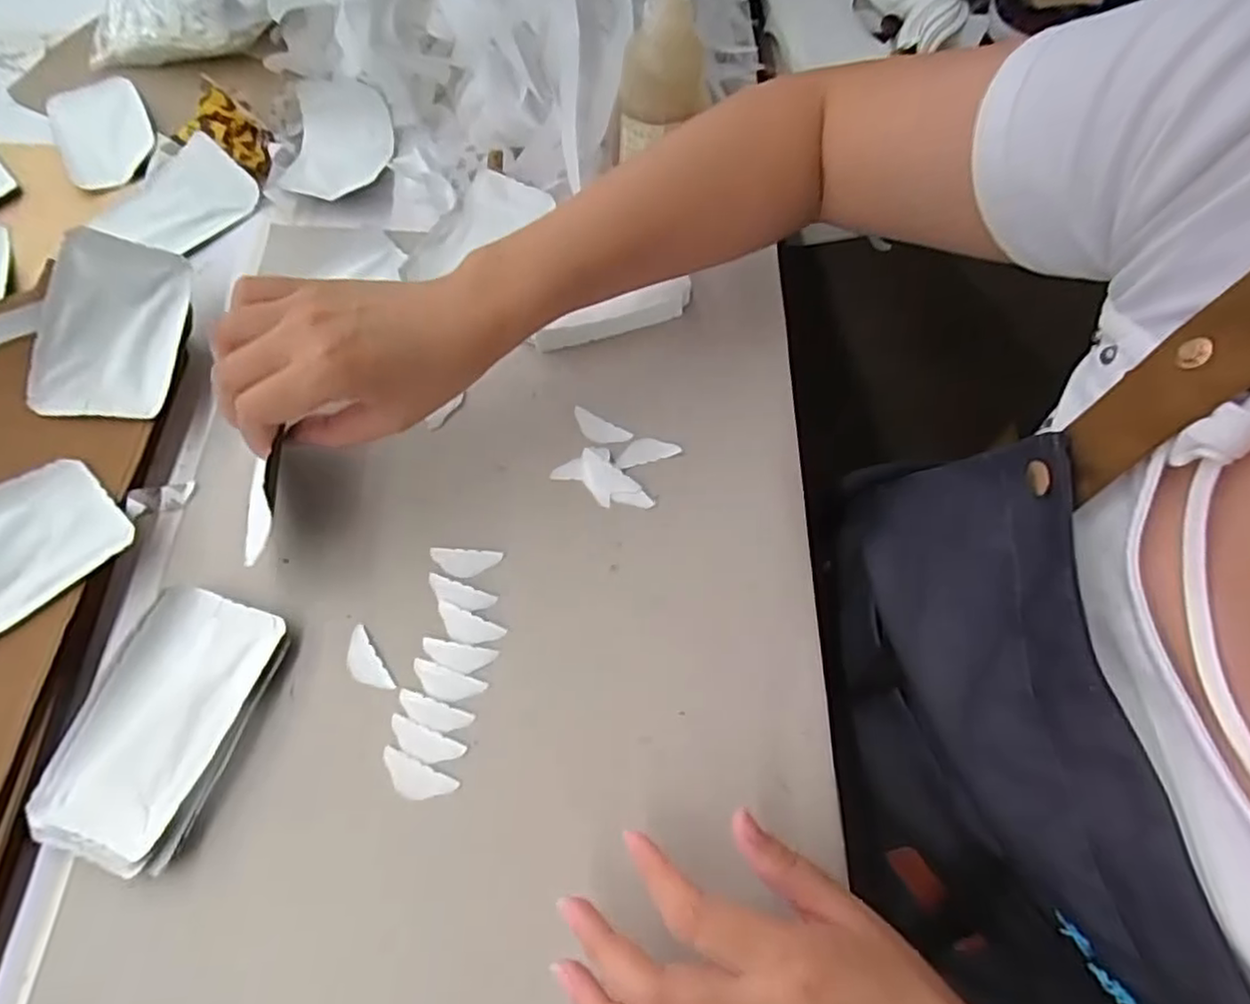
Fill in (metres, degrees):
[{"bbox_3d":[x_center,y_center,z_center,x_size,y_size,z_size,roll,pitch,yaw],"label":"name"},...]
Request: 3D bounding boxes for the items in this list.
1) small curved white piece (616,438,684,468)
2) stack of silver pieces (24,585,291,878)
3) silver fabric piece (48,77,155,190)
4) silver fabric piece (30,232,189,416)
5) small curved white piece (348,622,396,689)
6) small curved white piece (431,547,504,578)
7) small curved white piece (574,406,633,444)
[{"bbox_3d":[0.013,-0.033,0.416,0.040,0.004,0.017,-13,65,-7],"label":"small curved white piece"},{"bbox_3d":[-0.229,0.108,0.337,0.075,0.012,0.125,16,65,7],"label":"stack of silver pieces"},{"bbox_3d":[-0.403,-0.286,0.521,0.067,0.010,0.114,-28,68,-14],"label":"silver fabric piece"},{"bbox_3d":[-0.309,-0.107,0.408,0.067,0.009,0.117,7,70,-31],"label":"silver fabric piece"},{"bbox_3d":[-0.139,0.085,0.358,0.015,0.004,0.039,-31,69,-15],"label":"small curved white piece"},{"bbox_3d":[-0.091,0.034,0.383,0.040,0.004,0.016,4,64,1],"label":"small curved white piece"},{"bbox_3d":[-0.016,-0.046,0.423,0.039,0.004,0.016,26,66,11],"label":"small curved white piece"}]

